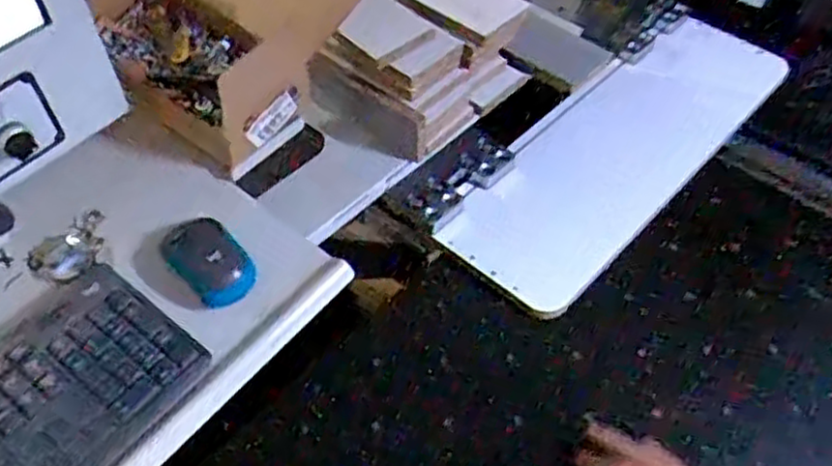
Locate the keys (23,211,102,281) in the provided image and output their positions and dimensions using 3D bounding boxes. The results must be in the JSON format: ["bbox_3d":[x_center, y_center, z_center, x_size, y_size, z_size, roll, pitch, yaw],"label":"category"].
[{"bbox_3d":[-0.301,0.011,0.652,0.053,0.017,0.079,19,53,14],"label":"keys"}]

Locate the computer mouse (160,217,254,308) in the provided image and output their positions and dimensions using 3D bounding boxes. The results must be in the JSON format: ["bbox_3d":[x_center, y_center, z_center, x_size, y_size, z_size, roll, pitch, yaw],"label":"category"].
[{"bbox_3d":[-0.178,0.021,0.634,0.086,0.030,0.054,37,59,26],"label":"computer mouse"}]

